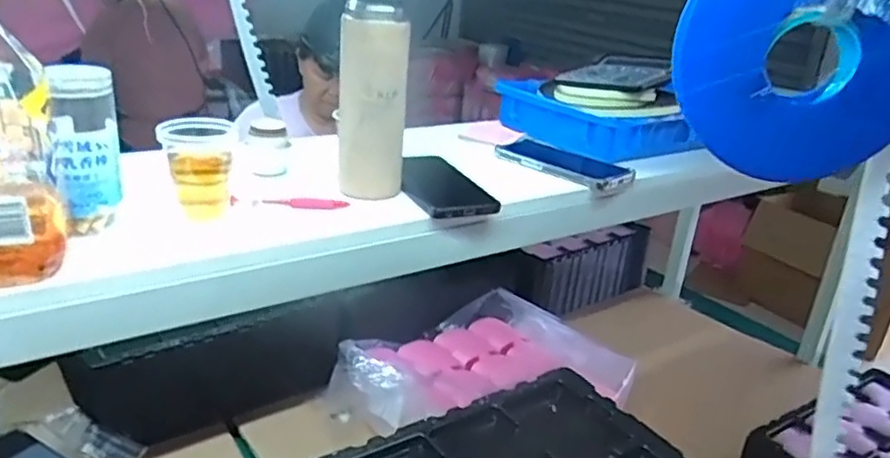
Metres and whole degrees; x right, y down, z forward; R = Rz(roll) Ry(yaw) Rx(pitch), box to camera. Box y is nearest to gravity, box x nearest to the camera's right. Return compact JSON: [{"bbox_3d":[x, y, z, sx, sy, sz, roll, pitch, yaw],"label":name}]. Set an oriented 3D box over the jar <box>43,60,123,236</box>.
[{"bbox_3d":[-0.296,-0.067,0.562,0.051,0.130,0.062,-5,25,-23],"label":"jar"}]

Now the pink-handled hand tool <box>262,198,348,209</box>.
[{"bbox_3d":[-0.135,-0.024,0.666,0.081,0.014,0.008,3,23,-4],"label":"pink-handled hand tool"}]

